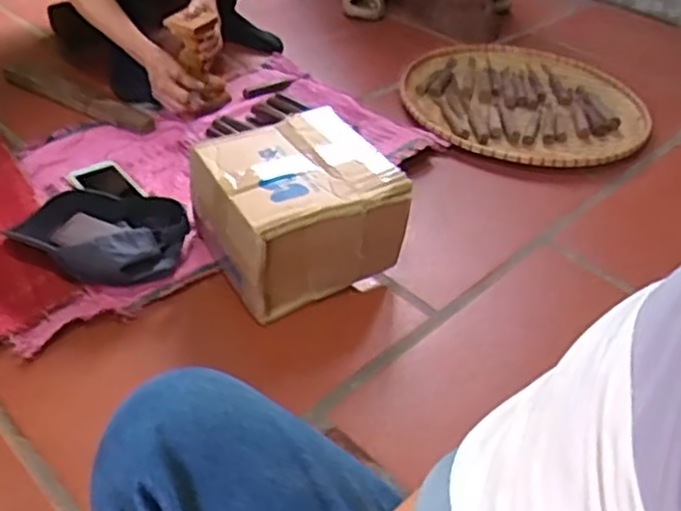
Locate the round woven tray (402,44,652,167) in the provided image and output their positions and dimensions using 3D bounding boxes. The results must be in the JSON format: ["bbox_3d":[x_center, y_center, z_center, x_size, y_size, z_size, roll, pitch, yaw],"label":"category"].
[{"bbox_3d":[0.395,-0.337,1.463,0.479,0.039,0.504,3,39,-3],"label":"round woven tray"}]

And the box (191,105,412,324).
[{"bbox_3d":[-0.063,-0.064,0.981,0.220,0.169,0.231,-17,44,-25],"label":"box"}]

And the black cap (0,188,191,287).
[{"bbox_3d":[-0.349,-0.041,1.004,0.235,0.079,0.235,4,41,-4],"label":"black cap"}]

